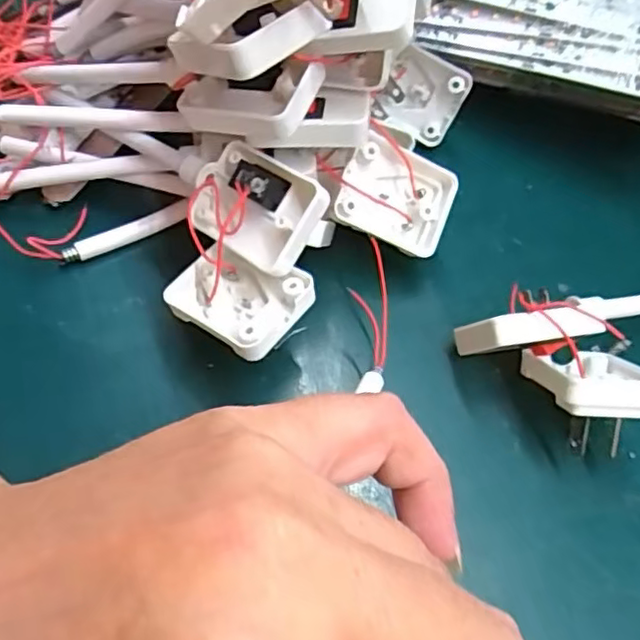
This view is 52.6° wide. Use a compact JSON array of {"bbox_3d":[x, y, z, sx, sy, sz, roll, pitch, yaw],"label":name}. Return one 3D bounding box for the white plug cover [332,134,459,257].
[{"bbox_3d":[0.031,-0.052,0.275,0.050,0.015,0.038,21,89,-21],"label":"white plug cover"}]

